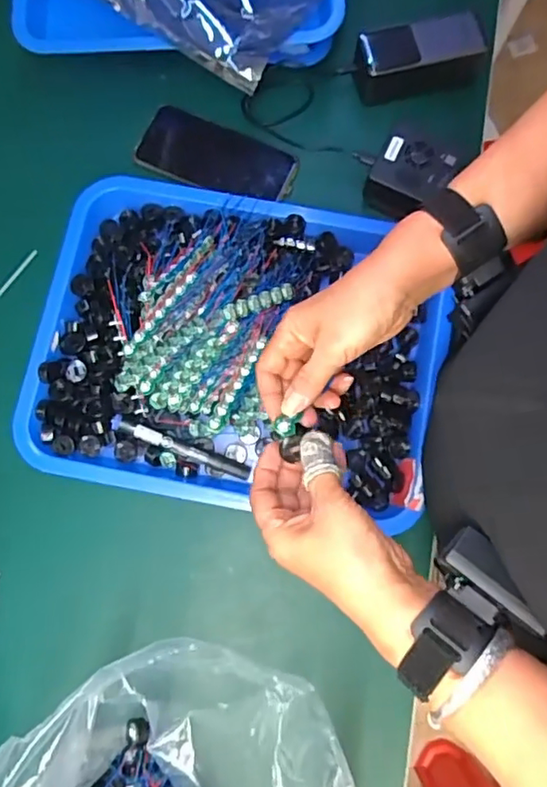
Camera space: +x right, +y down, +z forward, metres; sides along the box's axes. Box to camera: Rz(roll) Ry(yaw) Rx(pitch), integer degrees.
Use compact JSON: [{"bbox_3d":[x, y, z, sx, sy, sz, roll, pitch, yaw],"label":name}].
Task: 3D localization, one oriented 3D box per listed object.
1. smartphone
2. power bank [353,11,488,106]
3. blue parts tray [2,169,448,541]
[{"bbox_3d":[-0.057,-0.248,0.599,0.161,0.013,0.074,19,79,3],"label":"smartphone"},{"bbox_3d":[0.149,-0.350,0.596,0.128,0.049,0.057,-12,79,-3],"label":"power bank"},{"bbox_3d":[-0.034,-0.059,0.532,0.387,0.070,0.314,8,79,1],"label":"blue parts tray"}]

